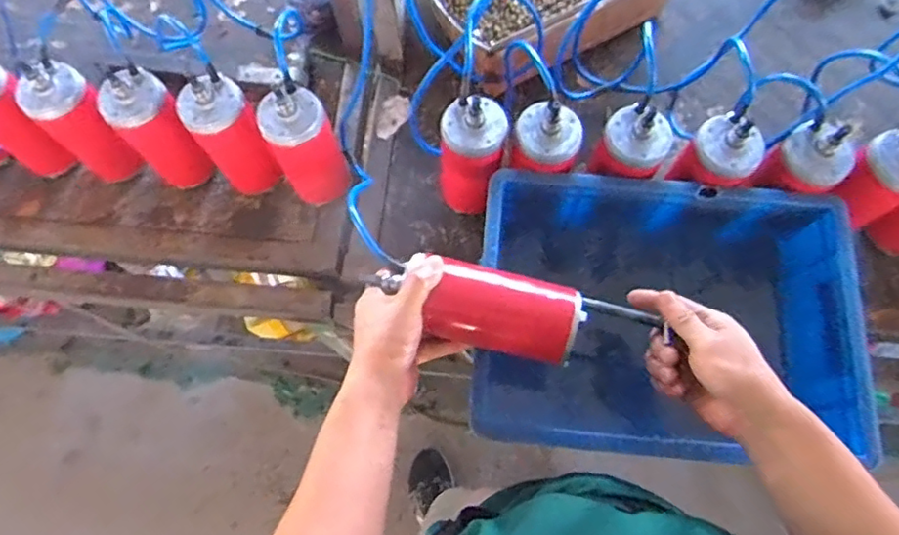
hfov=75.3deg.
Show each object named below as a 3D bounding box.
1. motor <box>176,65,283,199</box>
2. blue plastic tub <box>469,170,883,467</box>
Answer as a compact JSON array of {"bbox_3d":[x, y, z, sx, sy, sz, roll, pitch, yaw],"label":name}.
[{"bbox_3d":[-0.270,-0.158,0.751,0.080,0.191,0.085,-36,75,-10],"label":"motor"},{"bbox_3d":[0.240,0.070,0.716,0.413,0.212,0.307,7,72,3],"label":"blue plastic tub"}]

